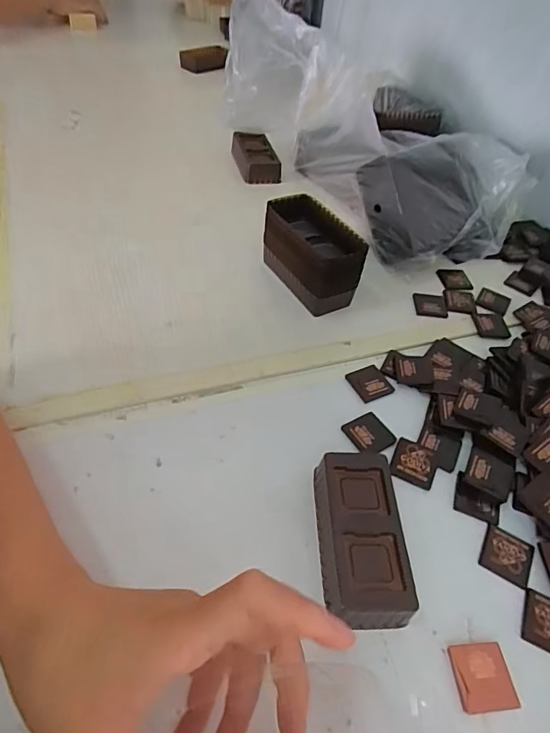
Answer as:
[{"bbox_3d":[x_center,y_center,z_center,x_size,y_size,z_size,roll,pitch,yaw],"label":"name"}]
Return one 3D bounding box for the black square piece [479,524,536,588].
[{"bbox_3d":[0.166,0.134,0.332,0.033,0.004,0.034,26,51,16],"label":"black square piece"}]

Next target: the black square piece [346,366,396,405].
[{"bbox_3d":[0.087,0.014,0.424,0.036,0.004,0.036,-18,53,-21],"label":"black square piece"}]

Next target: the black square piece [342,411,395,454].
[{"bbox_3d":[0.079,0.055,0.387,0.033,0.004,0.035,-23,55,-24],"label":"black square piece"}]

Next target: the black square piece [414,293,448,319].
[{"bbox_3d":[0.169,-0.067,0.504,0.038,0.004,0.039,4,48,-2],"label":"black square piece"}]

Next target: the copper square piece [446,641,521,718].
[{"bbox_3d":[0.125,0.187,0.280,0.034,0.006,0.034,-1,49,-7],"label":"copper square piece"}]

